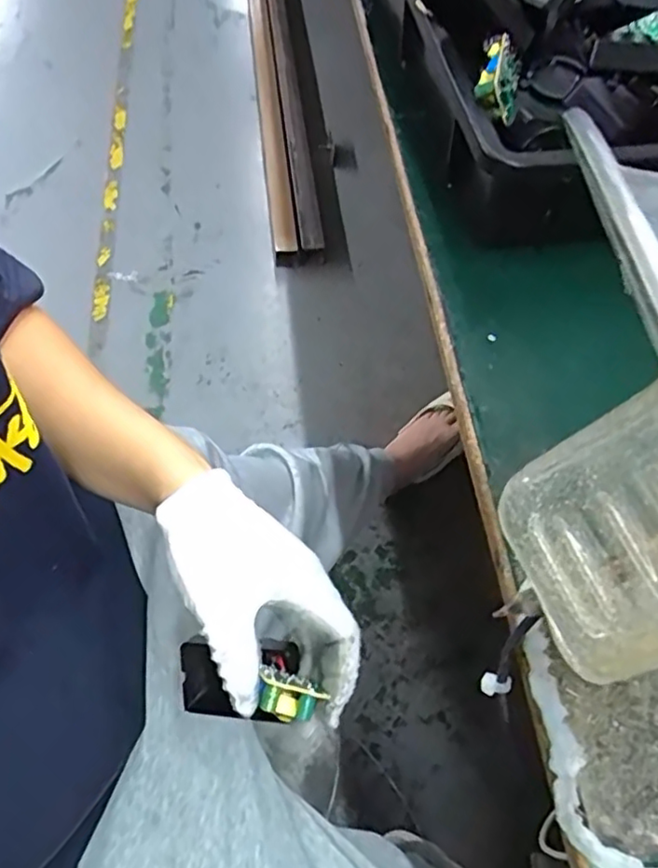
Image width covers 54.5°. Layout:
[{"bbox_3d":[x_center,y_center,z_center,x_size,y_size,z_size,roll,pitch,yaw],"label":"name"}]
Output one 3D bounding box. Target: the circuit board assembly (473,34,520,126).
[{"bbox_3d":[0.107,-0.223,0.404,0.027,0.024,0.058,6,79,4],"label":"circuit board assembly"}]

